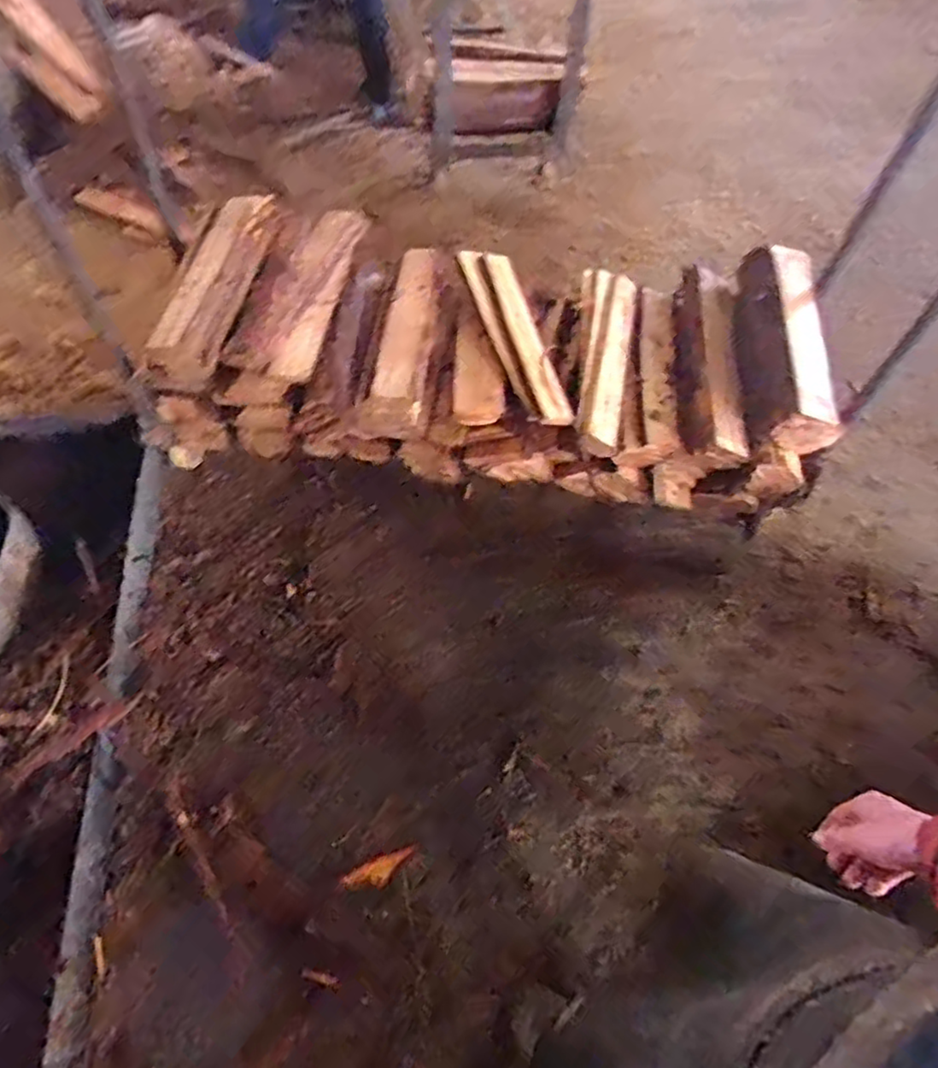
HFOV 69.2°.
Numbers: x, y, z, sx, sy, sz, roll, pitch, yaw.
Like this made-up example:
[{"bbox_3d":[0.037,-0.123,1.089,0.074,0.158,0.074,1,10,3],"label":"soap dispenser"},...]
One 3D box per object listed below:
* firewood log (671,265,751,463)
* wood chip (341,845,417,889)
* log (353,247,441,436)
[{"bbox_3d":[0.483,-0.358,1.395,0.119,0.112,0.453,-1,78,-5],"label":"firewood log"},{"bbox_3d":[-0.161,0.621,1.252,0.137,0.014,0.047,-21,63,-16],"label":"wood chip"},{"bbox_3d":[-0.126,-0.429,1.444,0.133,0.075,0.473,9,72,1],"label":"log"}]

